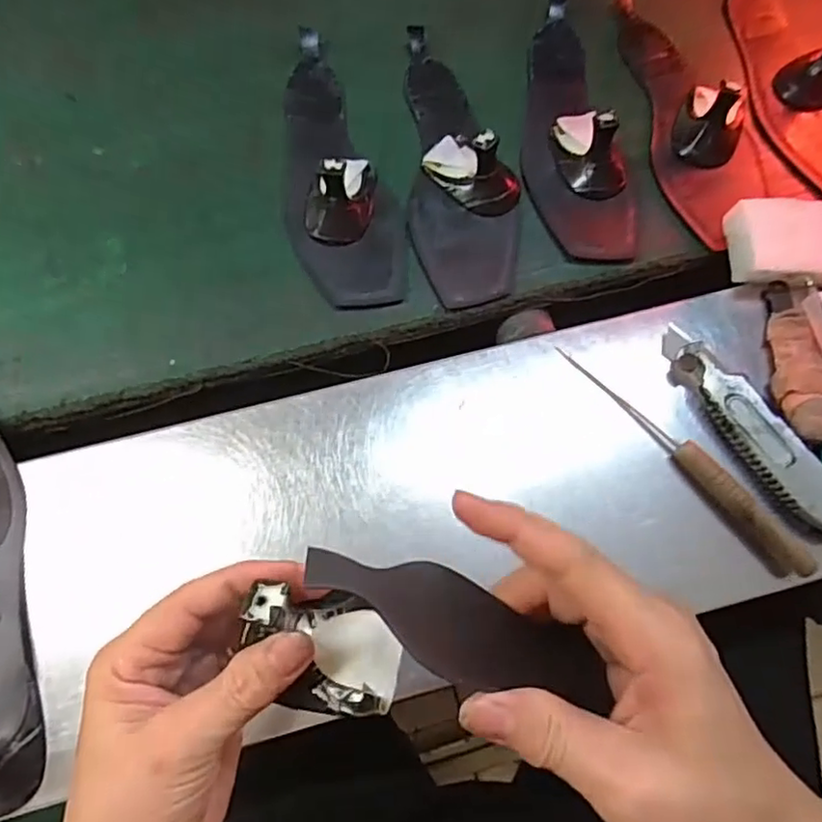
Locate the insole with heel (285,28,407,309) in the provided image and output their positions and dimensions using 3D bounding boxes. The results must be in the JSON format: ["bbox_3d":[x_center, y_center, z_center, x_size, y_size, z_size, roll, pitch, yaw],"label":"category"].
[{"bbox_3d":[-0.064,-0.196,0.484,0.088,0.047,0.264,-11,71,-4],"label":"insole with heel"}]

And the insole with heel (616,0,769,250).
[{"bbox_3d":[0.232,-0.253,0.504,0.084,0.039,0.258,-5,70,0],"label":"insole with heel"}]

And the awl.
[{"bbox_3d":[0.169,0.027,0.397,0.018,0.017,0.187,-38,73,-14],"label":"awl"}]

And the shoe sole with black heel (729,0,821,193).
[{"bbox_3d":[0.330,-0.291,0.529,0.097,0.056,0.271,-2,71,-1],"label":"shoe sole with black heel"}]

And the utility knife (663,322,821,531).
[{"bbox_3d":[0.217,0.012,0.400,0.034,0.027,0.162,-35,72,-13],"label":"utility knife"}]

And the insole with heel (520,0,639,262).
[{"bbox_3d":[0.122,-0.239,0.497,0.080,0.045,0.260,-8,71,-3],"label":"insole with heel"}]

